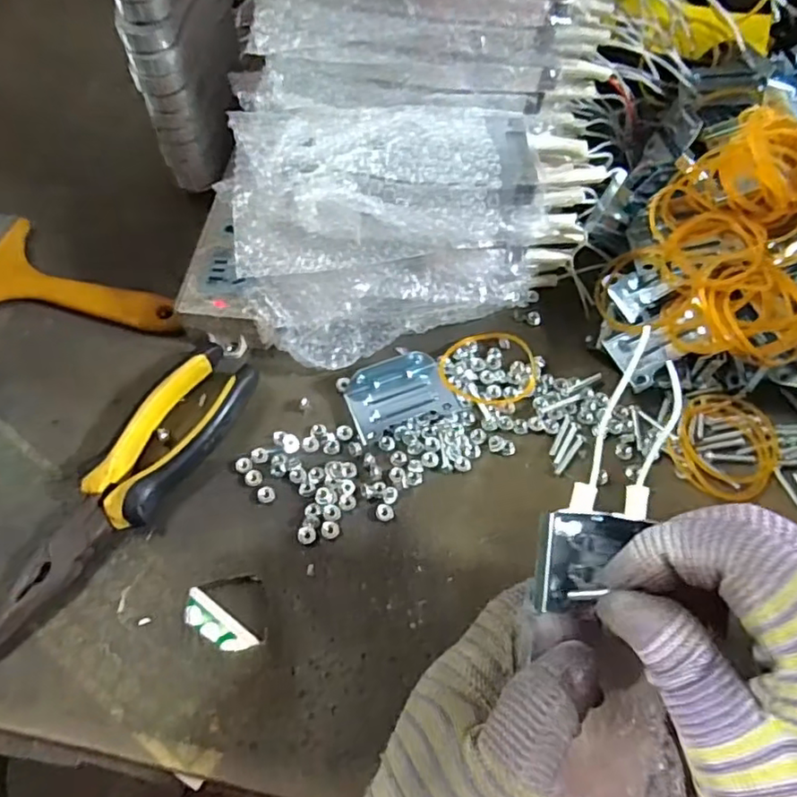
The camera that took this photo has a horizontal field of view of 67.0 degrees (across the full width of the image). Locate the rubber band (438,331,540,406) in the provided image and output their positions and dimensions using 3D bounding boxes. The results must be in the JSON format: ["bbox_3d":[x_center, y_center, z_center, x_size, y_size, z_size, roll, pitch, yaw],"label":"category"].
[{"bbox_3d":[0.052,-0.019,0.354,0.055,0.008,0.048,-17,63,-9],"label":"rubber band"}]

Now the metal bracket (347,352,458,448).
[{"bbox_3d":[0.000,-0.005,0.343,0.057,0.014,0.043,-18,63,-10],"label":"metal bracket"}]

